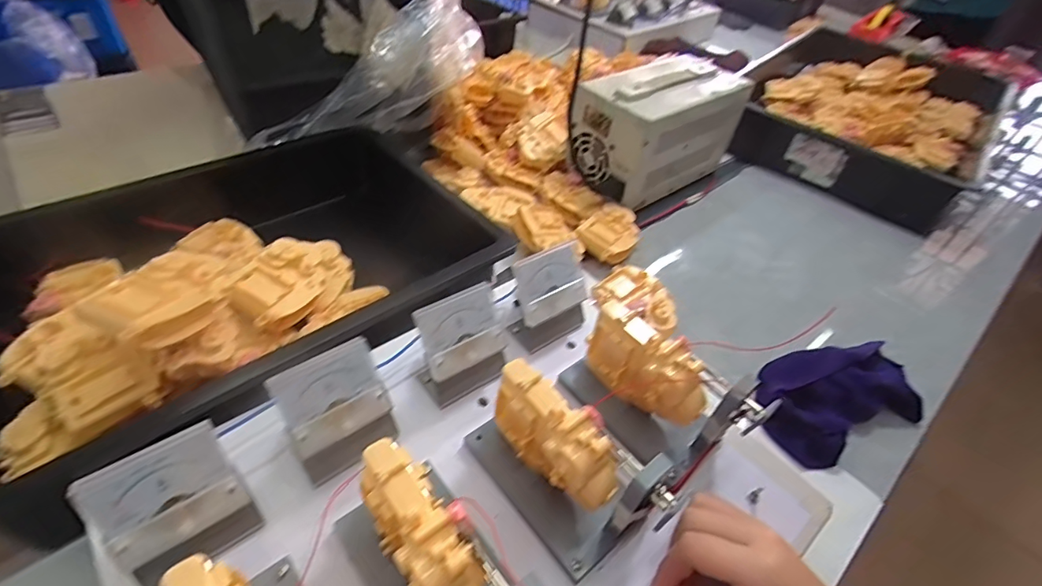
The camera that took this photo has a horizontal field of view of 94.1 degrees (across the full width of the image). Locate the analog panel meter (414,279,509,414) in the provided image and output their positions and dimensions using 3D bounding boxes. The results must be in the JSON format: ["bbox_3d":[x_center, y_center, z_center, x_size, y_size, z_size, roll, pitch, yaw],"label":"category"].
[{"bbox_3d":[-0.047,0.042,0.378,0.073,0.072,0.042,-22,53,-27],"label":"analog panel meter"}]

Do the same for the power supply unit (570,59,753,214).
[{"bbox_3d":[0.207,-0.248,0.734,0.264,0.156,0.131,-31,57,-32],"label":"power supply unit"}]

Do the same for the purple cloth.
[{"bbox_3d":[0.324,0.101,0.490,0.190,0.043,0.094,-15,49,-21],"label":"purple cloth"}]

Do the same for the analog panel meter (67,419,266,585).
[{"bbox_3d":[-0.192,0.122,0.273,0.065,0.070,0.045,-26,54,-29],"label":"analog panel meter"}]

